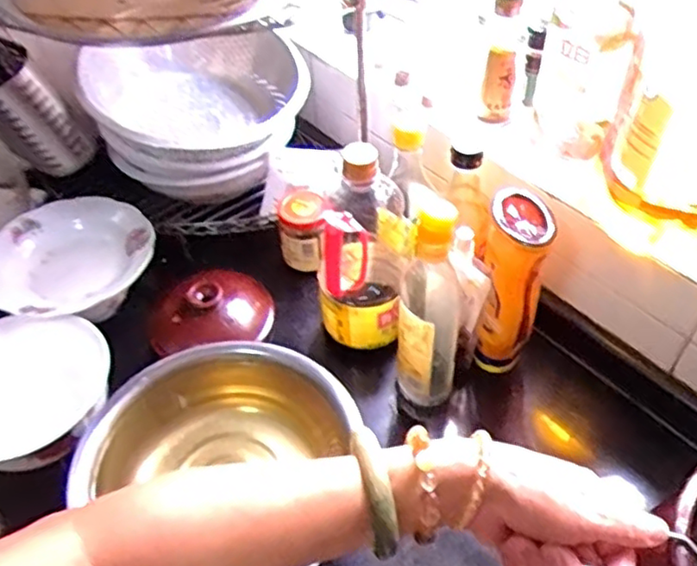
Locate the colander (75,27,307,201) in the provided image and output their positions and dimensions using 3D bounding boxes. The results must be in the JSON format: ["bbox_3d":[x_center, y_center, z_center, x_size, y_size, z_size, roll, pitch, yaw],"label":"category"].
[{"bbox_3d":[-0.186,-0.224,0.836,0.244,0.167,0.222,-1,48,1],"label":"colander"}]

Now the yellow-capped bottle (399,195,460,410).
[{"bbox_3d":[0.084,0.025,0.657,0.064,0.265,0.075,6,49,8],"label":"yellow-capped bottle"}]

